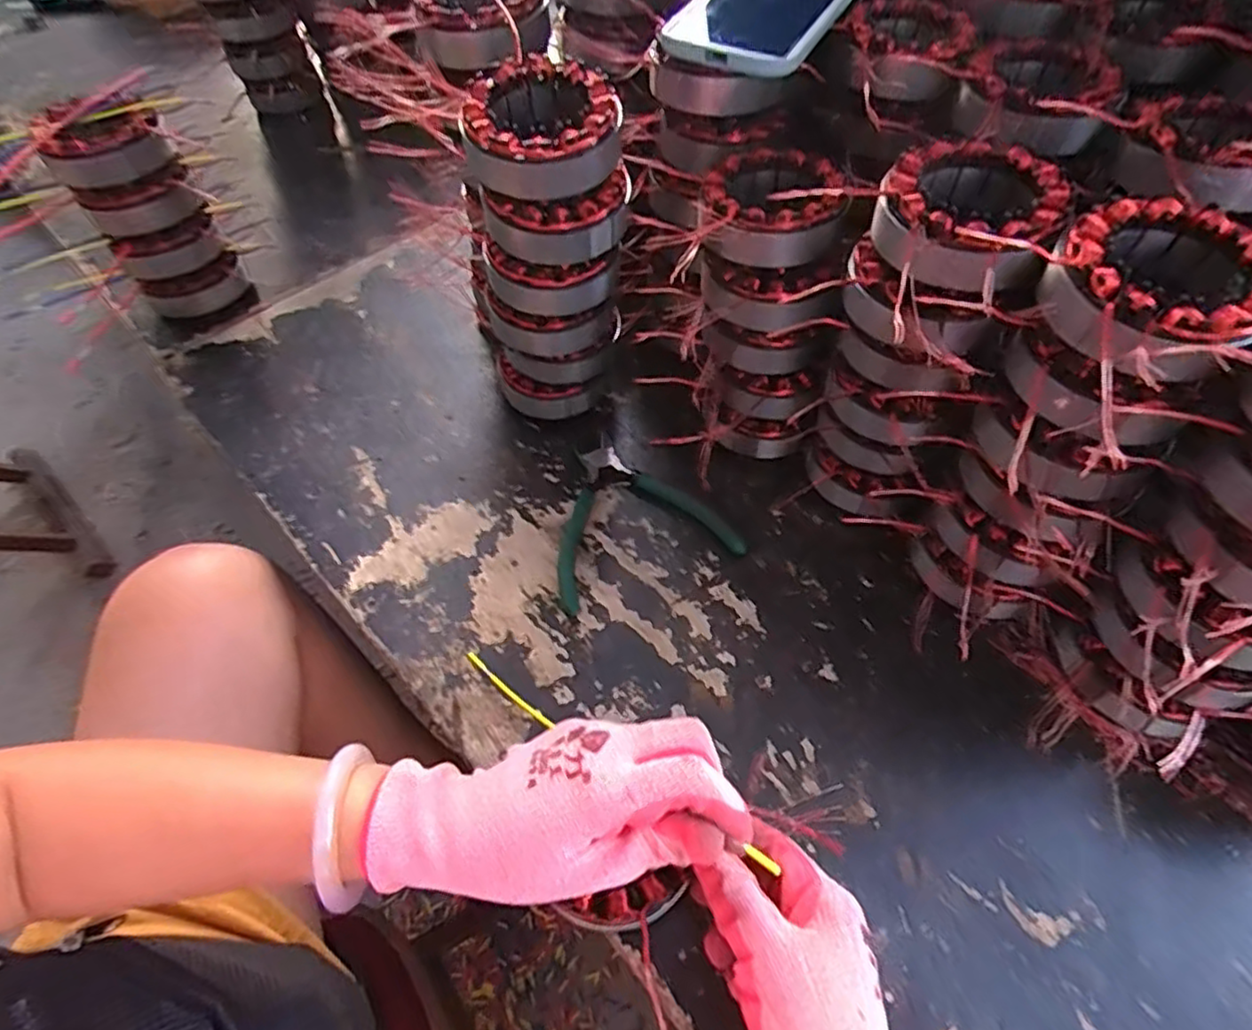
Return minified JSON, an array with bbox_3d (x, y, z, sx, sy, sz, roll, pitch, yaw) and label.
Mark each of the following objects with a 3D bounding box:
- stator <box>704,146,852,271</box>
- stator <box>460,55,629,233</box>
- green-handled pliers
[{"bbox_3d":[0.090,-0.187,0.400,0.082,0.035,0.092,0,58,4],"label":"stator"},{"bbox_3d":[-0.048,-0.214,0.384,0.092,0.053,0.086,-6,57,-1],"label":"stator"},{"bbox_3d":[0.001,-0.005,0.487,0.133,0.010,0.125,-19,58,-9],"label":"green-handled pliers"}]

